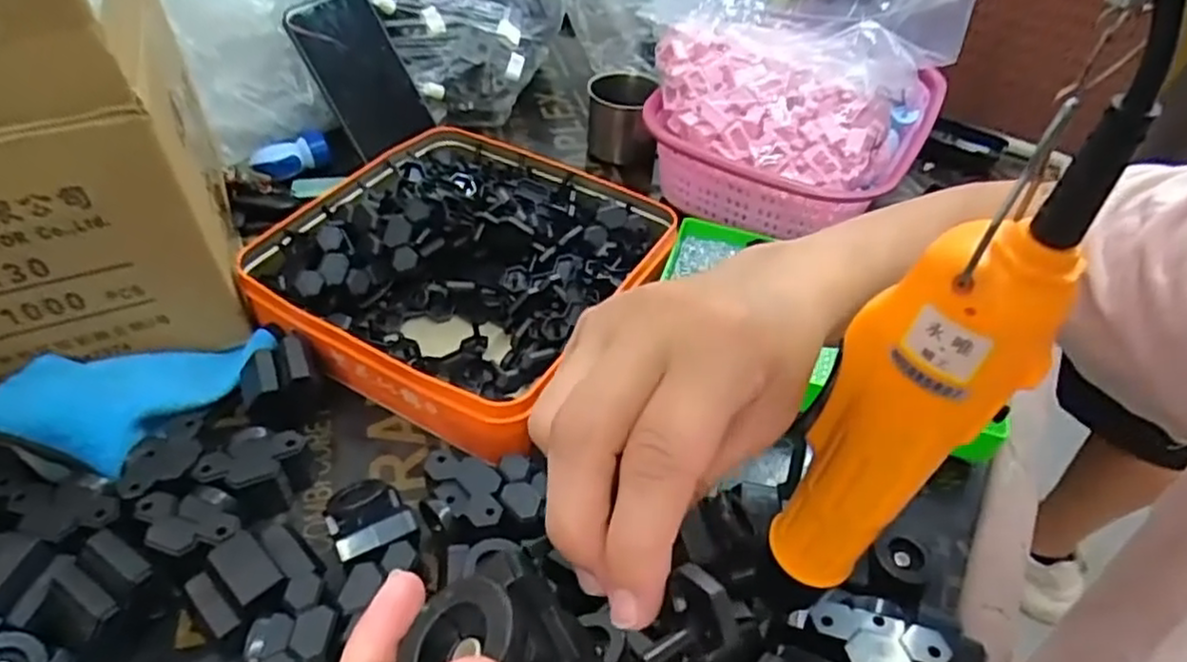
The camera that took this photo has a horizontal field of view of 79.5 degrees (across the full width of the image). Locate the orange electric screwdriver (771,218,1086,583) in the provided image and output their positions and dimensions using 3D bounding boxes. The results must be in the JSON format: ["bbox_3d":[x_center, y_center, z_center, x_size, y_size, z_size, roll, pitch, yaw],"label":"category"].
[{"bbox_3d":[0.091,0.031,0.223,0.034,0.153,0.033,4,46,-4],"label":"orange electric screwdriver"}]

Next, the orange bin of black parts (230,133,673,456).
[{"bbox_3d":[-0.091,-0.053,0.527,0.237,0.071,0.243,25,48,17],"label":"orange bin of black parts"}]

